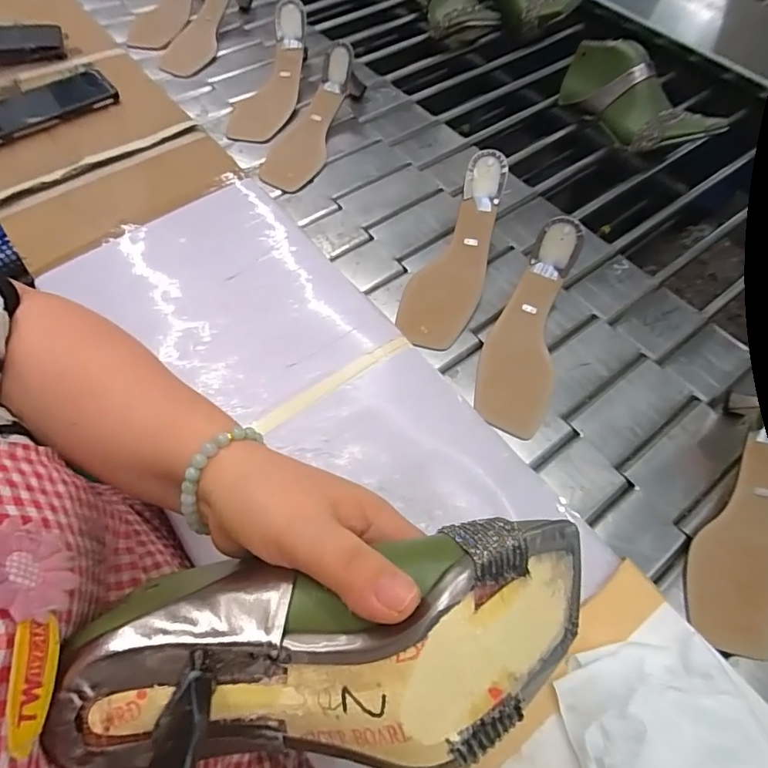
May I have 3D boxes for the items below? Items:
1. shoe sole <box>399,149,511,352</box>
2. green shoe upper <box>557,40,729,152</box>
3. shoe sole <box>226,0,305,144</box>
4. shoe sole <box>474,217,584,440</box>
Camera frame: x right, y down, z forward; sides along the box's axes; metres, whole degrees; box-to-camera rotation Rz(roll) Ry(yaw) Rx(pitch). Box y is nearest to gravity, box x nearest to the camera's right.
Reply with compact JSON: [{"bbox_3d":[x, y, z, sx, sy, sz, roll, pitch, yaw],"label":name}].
[{"bbox_3d":[0.082,-0.146,0.516,0.074,0.025,0.230,21,82,7],"label":"shoe sole"},{"bbox_3d":[0.347,-0.392,0.653,0.067,0.094,0.223,-33,65,-18],"label":"green shoe upper"},{"bbox_3d":[-0.164,-0.446,0.684,0.079,0.034,0.231,17,86,5],"label":"shoe sole"},{"bbox_3d":[0.148,-0.059,0.478,0.070,0.038,0.222,18,81,6],"label":"shoe sole"}]

